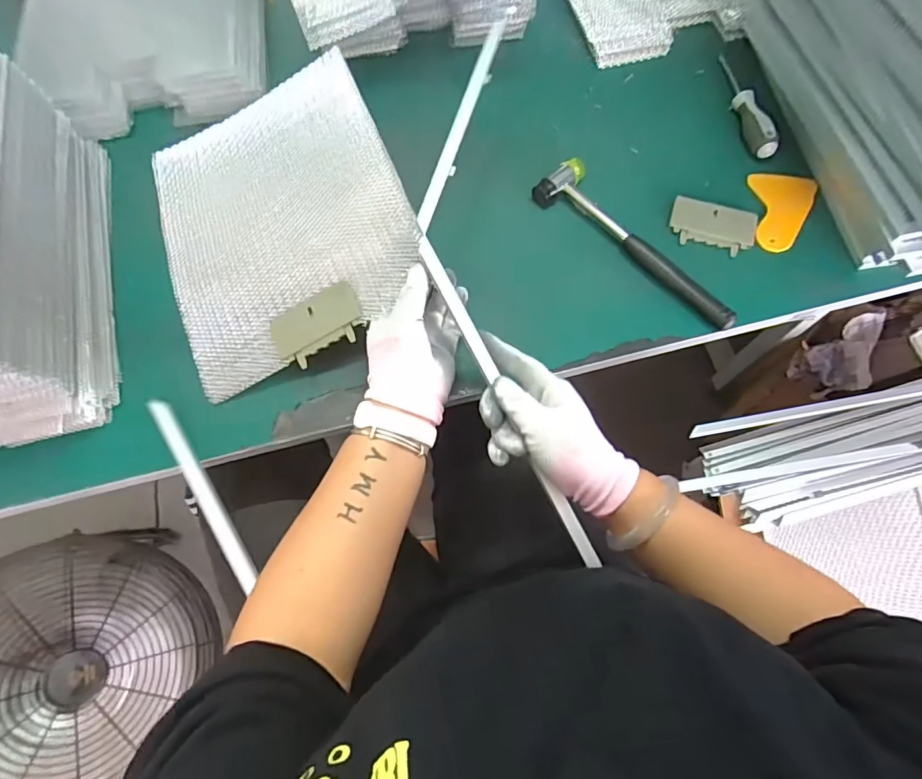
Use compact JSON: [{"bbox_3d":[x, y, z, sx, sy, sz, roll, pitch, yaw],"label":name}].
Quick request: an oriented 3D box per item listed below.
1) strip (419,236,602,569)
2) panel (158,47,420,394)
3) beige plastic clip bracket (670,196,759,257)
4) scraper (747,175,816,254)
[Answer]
[{"bbox_3d":[0.040,0.008,0.437,0.018,0.009,0.310,-26,85,-8],"label":"strip"},{"bbox_3d":[-0.186,-0.185,0.521,0.245,0.018,0.323,-25,72,6],"label":"panel"},{"bbox_3d":[0.268,-0.174,0.547,0.087,0.008,0.056,18,71,8],"label":"beige plastic clip bracket"},{"bbox_3d":[0.344,-0.190,0.553,0.065,0.008,0.097,12,70,6],"label":"scraper"}]

